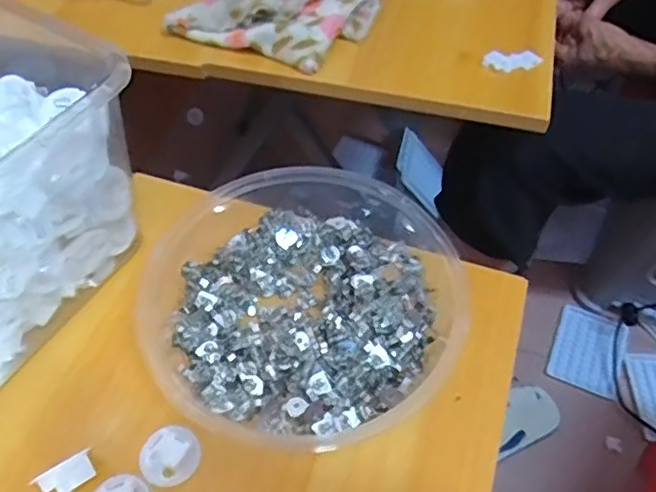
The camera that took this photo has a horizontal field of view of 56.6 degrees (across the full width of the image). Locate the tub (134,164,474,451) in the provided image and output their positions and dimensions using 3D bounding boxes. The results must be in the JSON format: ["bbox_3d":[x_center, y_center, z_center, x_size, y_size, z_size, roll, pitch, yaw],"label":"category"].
[{"bbox_3d":[-0.017,0.025,0.378,0.190,0.039,0.193,0,56,-1],"label":"tub"}]

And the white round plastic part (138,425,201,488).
[{"bbox_3d":[-0.087,0.115,0.334,0.031,0.012,0.030,0,56,-1],"label":"white round plastic part"}]

